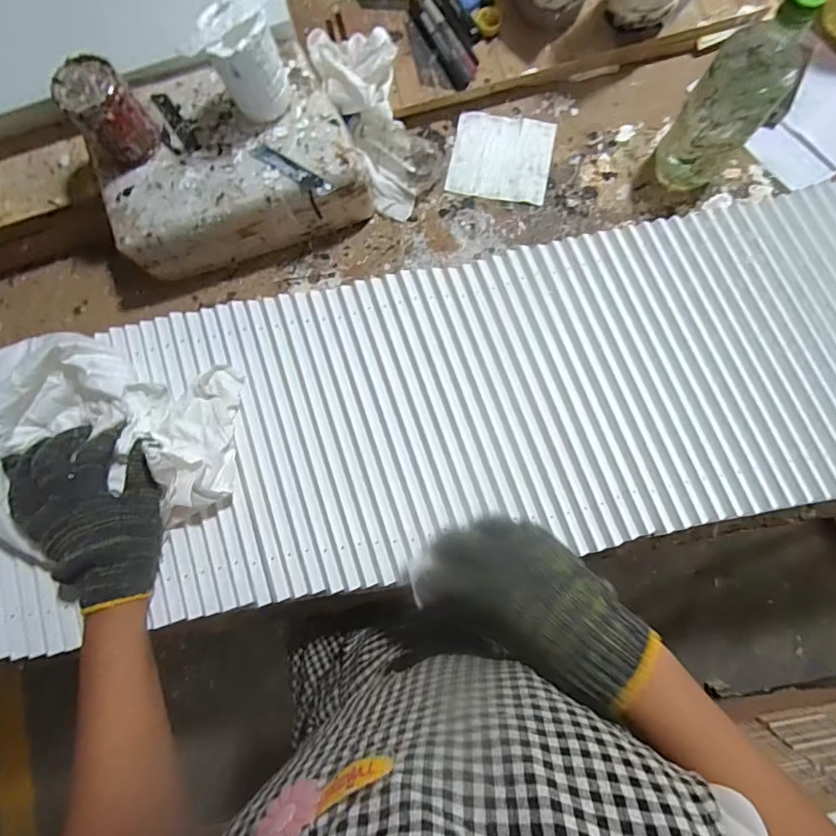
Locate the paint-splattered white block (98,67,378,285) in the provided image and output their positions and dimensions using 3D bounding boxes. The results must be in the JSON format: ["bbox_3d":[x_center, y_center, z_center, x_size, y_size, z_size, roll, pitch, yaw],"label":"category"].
[{"bbox_3d":[-0.217,-0.300,0.555,0.288,0.095,0.200,-16,84,1],"label":"paint-splattered white block"}]

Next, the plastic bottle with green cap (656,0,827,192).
[{"bbox_3d":[0.335,-0.337,0.504,0.087,0.202,0.072,41,87,6],"label":"plastic bottle with green cap"}]

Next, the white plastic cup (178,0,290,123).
[{"bbox_3d":[-0.172,-0.358,0.466,0.065,0.086,0.061,0,84,2],"label":"white plastic cup"}]

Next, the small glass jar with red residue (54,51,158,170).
[{"bbox_3d":[-0.326,-0.312,0.479,0.076,0.071,0.070,0,84,2],"label":"small glass jar with red residue"}]

